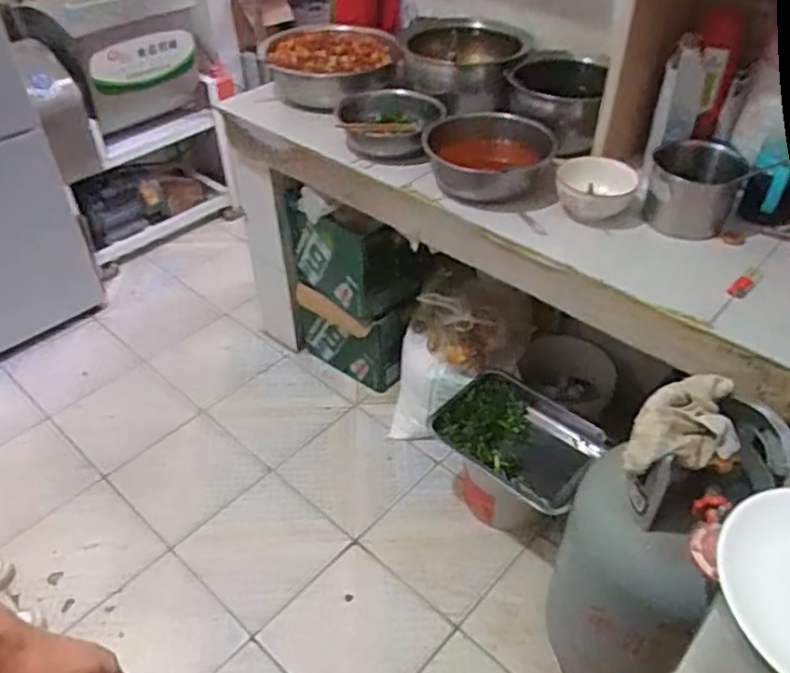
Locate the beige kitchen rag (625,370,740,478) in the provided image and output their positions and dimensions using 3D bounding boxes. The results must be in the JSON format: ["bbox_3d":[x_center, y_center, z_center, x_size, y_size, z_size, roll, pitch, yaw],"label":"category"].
[{"bbox_3d":[0.388,0.120,0.896,0.193,0.049,0.117,-15,44,-16],"label":"beige kitchen rag"}]

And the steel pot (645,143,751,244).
[{"bbox_3d":[0.495,-0.244,1.104,0.138,0.124,0.148,0,42,0],"label":"steel pot"}]

